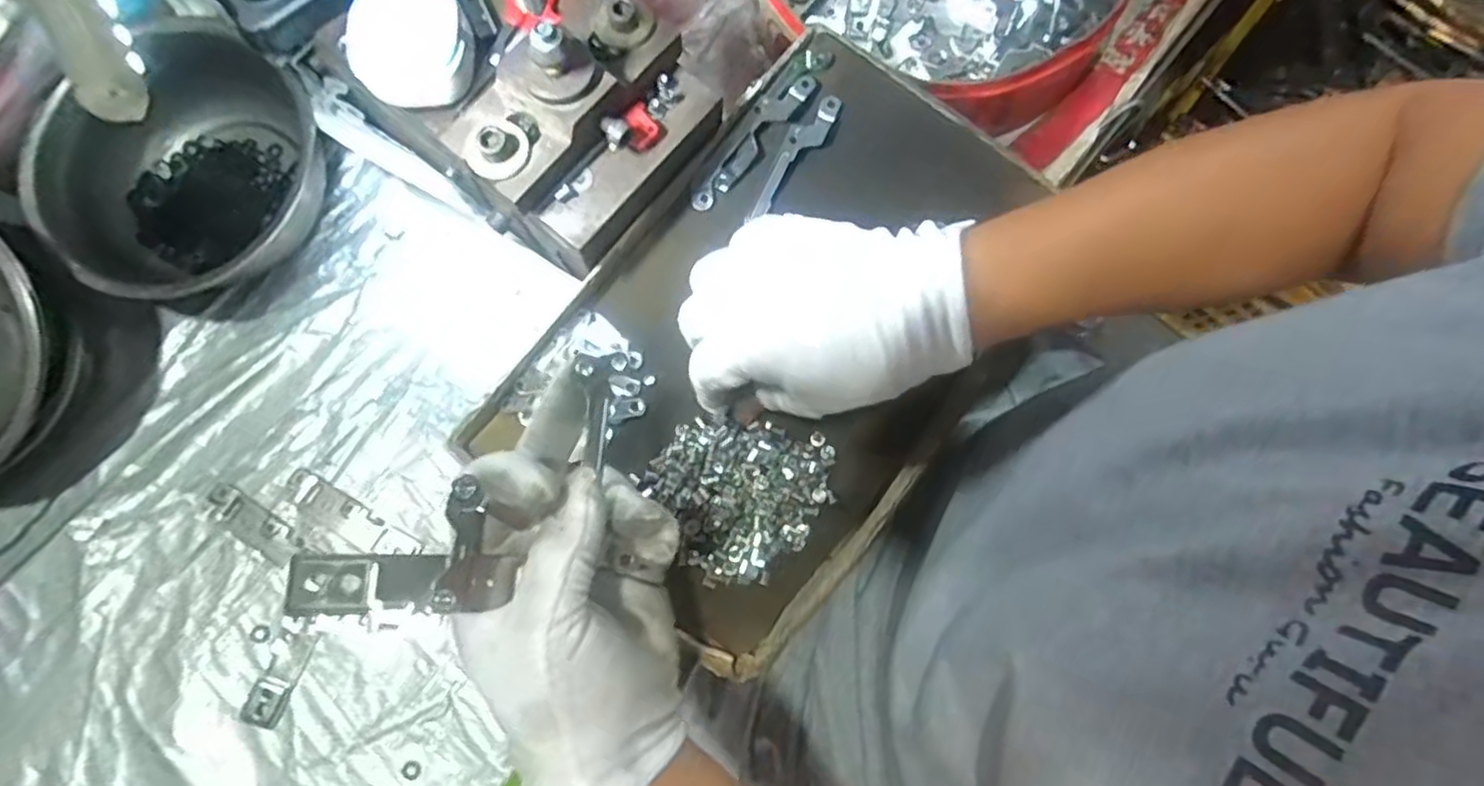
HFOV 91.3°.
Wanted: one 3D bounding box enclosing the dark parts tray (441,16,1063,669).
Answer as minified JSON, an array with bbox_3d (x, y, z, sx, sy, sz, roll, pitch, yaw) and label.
[{"bbox_3d":[0.022,-0.035,0.378,0.188,0.020,0.297,37,81,7],"label":"dark parts tray"}]

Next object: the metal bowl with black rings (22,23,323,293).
[{"bbox_3d":[-0.342,-0.135,0.439,0.153,0.055,0.169,42,81,6],"label":"metal bowl with black rings"}]

